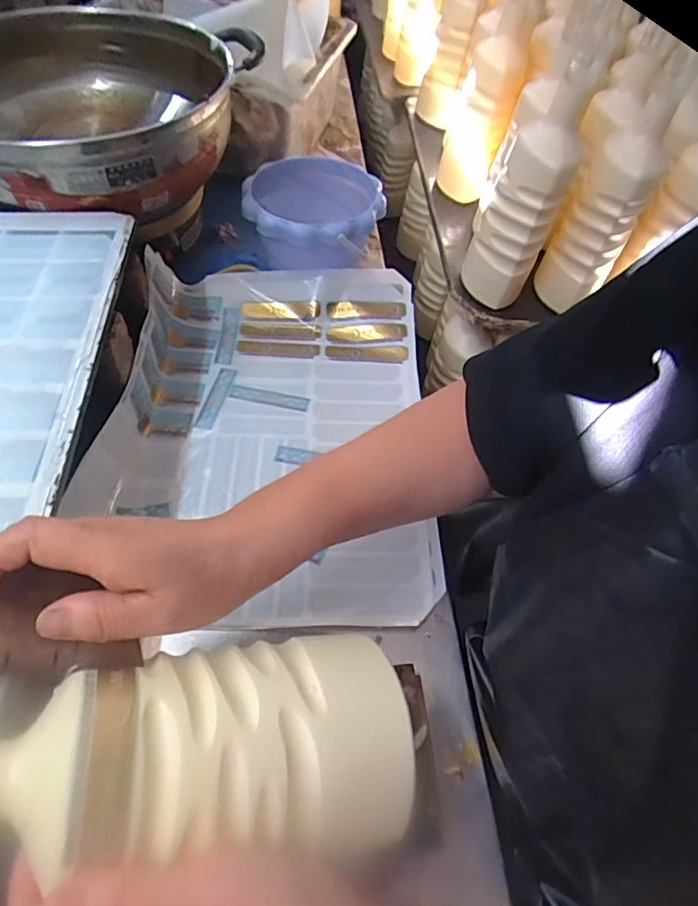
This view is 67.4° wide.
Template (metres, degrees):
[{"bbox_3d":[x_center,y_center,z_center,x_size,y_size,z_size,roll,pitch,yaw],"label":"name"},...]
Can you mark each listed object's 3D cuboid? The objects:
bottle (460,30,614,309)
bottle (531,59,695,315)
[{"bbox_3d":[0.183,-0.276,0.553,0.080,0.235,0.086,15,56,8],"label":"bottle"},{"bbox_3d":[0.274,-0.266,0.567,0.076,0.218,0.087,26,58,15],"label":"bottle"}]

